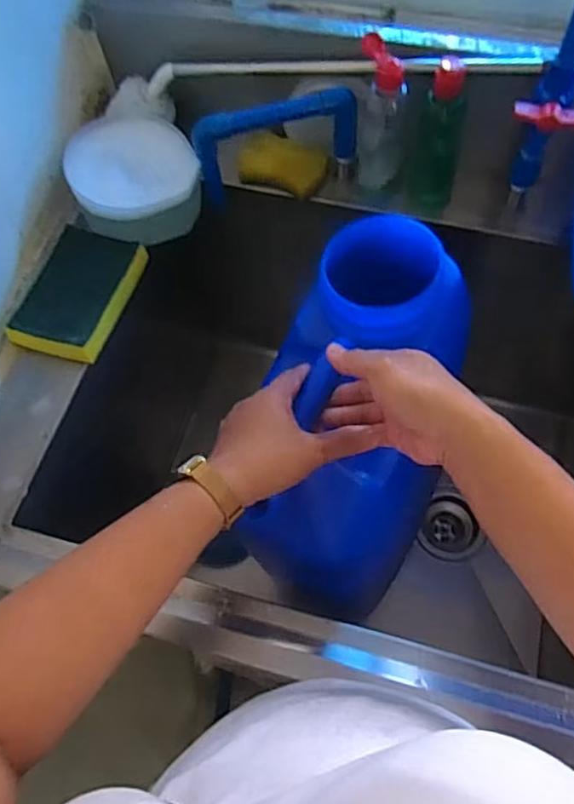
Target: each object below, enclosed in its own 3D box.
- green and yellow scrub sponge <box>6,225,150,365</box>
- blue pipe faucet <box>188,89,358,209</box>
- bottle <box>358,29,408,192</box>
[{"bbox_3d":[-0.227,-0.119,0.661,0.099,0.028,0.151,16,66,10],"label":"green and yellow scrub sponge"},{"bbox_3d":[-0.011,-0.289,0.690,0.179,0.106,0.023,-14,64,-4],"label":"blue pipe faucet"},{"bbox_3d":[0.104,-0.304,0.666,0.055,0.156,0.053,8,65,7],"label":"bottle"}]

